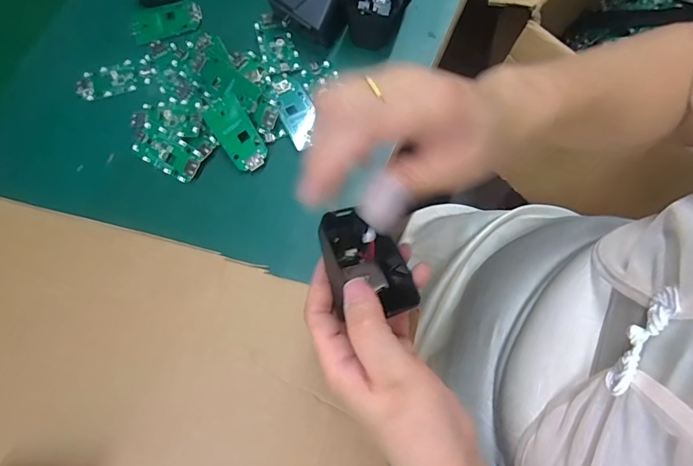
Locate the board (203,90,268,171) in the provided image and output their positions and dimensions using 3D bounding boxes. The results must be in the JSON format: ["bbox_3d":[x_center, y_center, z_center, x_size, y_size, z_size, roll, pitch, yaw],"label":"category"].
[{"bbox_3d":[-0.090,-0.081,0.342,0.031,0.004,0.064,-34,90,2],"label":"board"}]

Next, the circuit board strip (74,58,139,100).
[{"bbox_3d":[-0.214,-0.136,0.372,0.054,0.004,0.033,-17,74,-3],"label":"circuit board strip"}]

